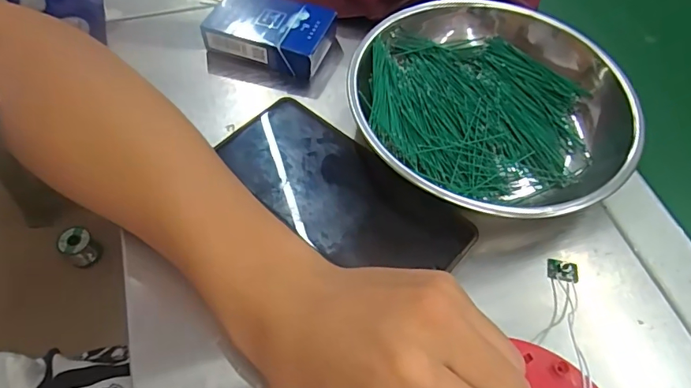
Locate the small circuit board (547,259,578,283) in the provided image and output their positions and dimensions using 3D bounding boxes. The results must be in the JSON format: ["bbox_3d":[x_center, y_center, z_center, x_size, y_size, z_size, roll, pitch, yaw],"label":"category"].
[{"bbox_3d":[0.129,0.046,0.281,0.018,0.004,0.012,12,58,4],"label":"small circuit board"}]

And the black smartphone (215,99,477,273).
[{"bbox_3d":[-0.005,-0.002,0.291,0.157,0.009,0.072,41,64,20],"label":"black smartphone"}]

